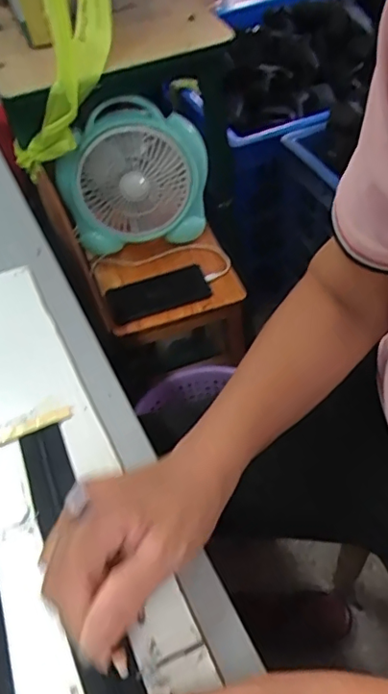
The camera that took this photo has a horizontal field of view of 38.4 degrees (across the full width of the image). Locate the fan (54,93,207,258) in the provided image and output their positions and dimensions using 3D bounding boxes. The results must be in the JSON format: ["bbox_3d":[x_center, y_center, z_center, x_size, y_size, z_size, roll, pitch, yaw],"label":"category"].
[{"bbox_3d":[-0.102,-0.292,0.933,0.238,0.244,0.101,-11,36,-4],"label":"fan"}]

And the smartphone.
[{"bbox_3d":[-0.057,-0.088,0.932,0.166,0.012,0.087,-19,51,-10],"label":"smartphone"}]

